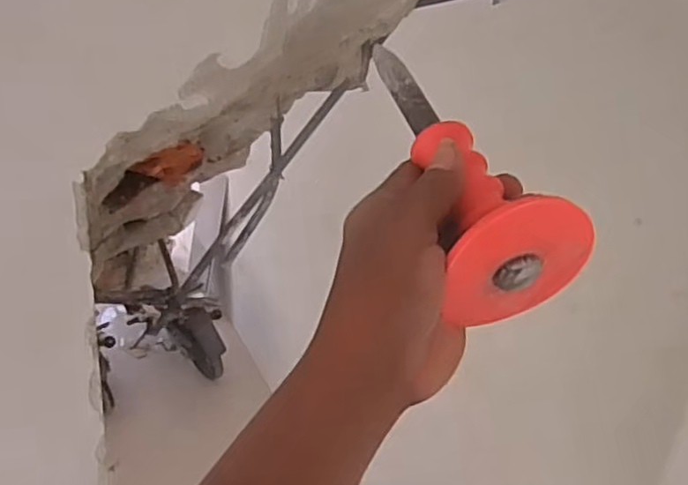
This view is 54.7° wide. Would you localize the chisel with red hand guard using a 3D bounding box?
[{"bbox_3d":[0.058,-0.043,0.341,0.068,0.071,0.179,-4,49,-19],"label":"chisel with red hand guard"}]

